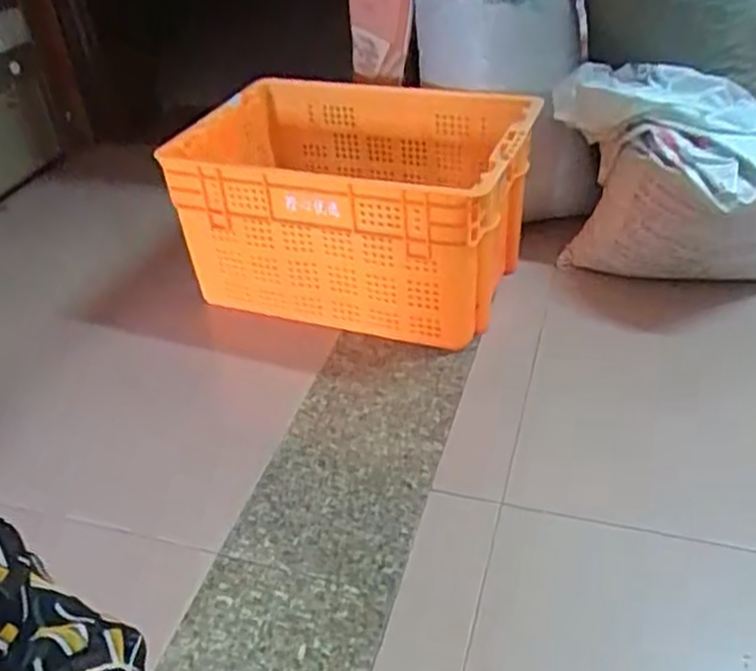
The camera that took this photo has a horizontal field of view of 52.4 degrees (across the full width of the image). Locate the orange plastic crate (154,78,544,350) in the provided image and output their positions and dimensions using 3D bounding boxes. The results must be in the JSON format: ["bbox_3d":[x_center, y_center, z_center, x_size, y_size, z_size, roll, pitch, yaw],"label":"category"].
[{"bbox_3d":[-0.040,-0.219,1.411,0.569,0.346,0.405,12,41,21],"label":"orange plastic crate"}]

